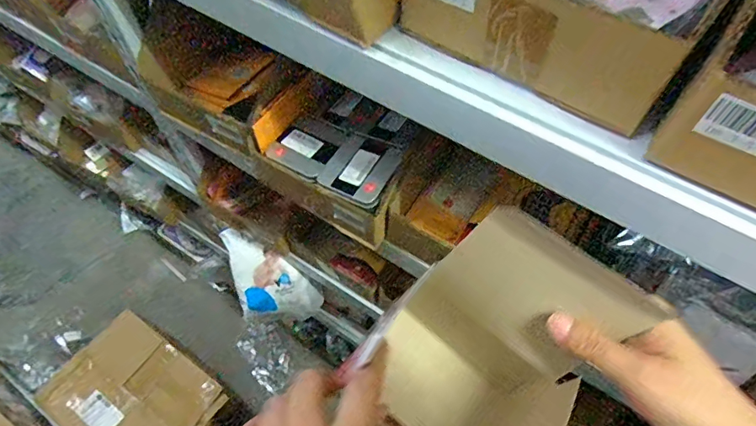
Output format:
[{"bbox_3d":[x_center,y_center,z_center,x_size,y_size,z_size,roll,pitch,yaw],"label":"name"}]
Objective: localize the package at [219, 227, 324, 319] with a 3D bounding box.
[{"bbox_3d":[-0.257,0.161,1.052,0.250,0.140,0.117,29,62,16],"label":"package"}]

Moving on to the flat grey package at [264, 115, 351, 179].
[{"bbox_3d":[-0.090,-0.090,0.620,0.081,0.009,0.089,29,63,17],"label":"flat grey package"}]

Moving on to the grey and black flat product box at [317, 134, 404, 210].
[{"bbox_3d":[-0.022,-0.054,0.587,0.087,0.015,0.087,22,69,25],"label":"grey and black flat product box"}]

